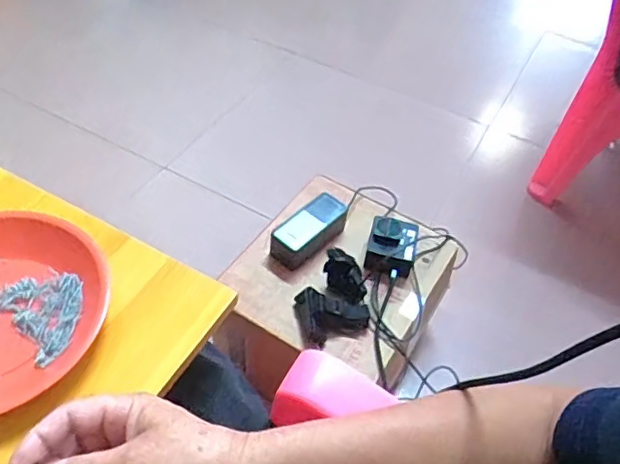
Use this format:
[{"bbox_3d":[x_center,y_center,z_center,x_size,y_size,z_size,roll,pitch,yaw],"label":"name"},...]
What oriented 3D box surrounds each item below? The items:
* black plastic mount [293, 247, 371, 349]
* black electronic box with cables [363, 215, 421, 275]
[{"bbox_3d":[0.031,0.090,0.785,0.114,0.060,0.101,-21,54,-21],"label":"black plastic mount"},{"bbox_3d":[0.121,0.024,0.854,0.077,0.051,0.091,14,50,7],"label":"black electronic box with cables"}]

